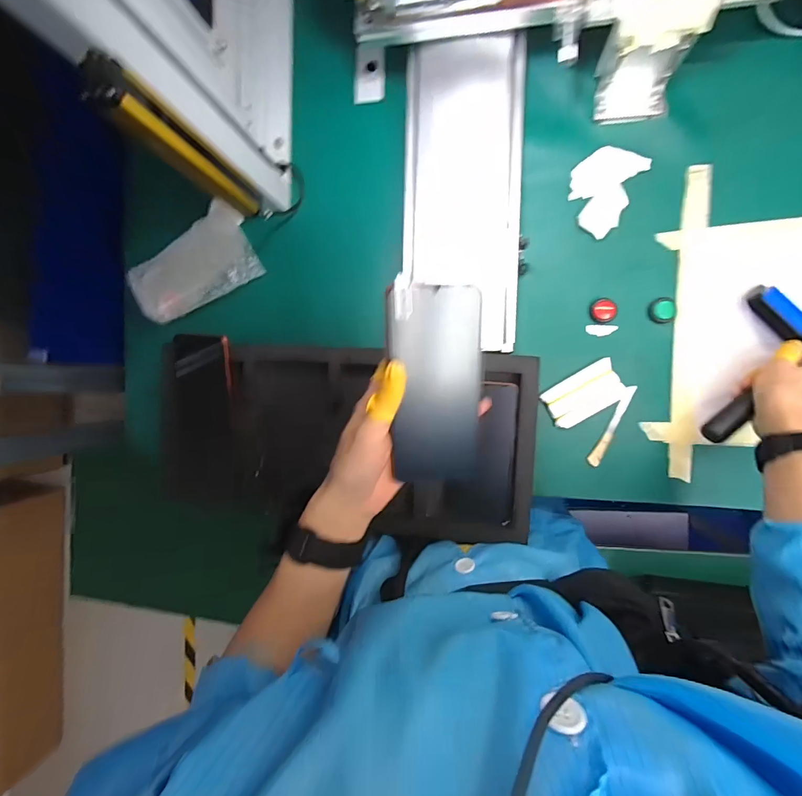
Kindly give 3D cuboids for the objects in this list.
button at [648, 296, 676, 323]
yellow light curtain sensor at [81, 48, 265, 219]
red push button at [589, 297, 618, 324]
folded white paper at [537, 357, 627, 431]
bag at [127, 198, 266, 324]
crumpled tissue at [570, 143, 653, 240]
[{"bbox_3d":[0.329,-0.109,0.504,0.030,0.011,0.033,0,91,6],"label":"button"},{"bbox_3d":[-0.193,-0.223,0.369,0.037,0.193,0.043,45,95,4],"label":"yellow light curtain sensor"},{"bbox_3d":[0.263,-0.114,0.523,0.032,0.008,0.031,0,91,6],"label":"red push button"},{"bbox_3d":[0.241,-0.003,0.527,0.095,0.005,0.056,-32,88,6],"label":"folded white paper"},{"bbox_3d":[-0.308,-0.197,0.594,0.184,0.034,0.115,-25,88,6],"label":"bag"},{"bbox_3d":[0.252,-0.264,0.507,0.077,0.008,0.105,28,94,5],"label":"crumpled tissue"}]

